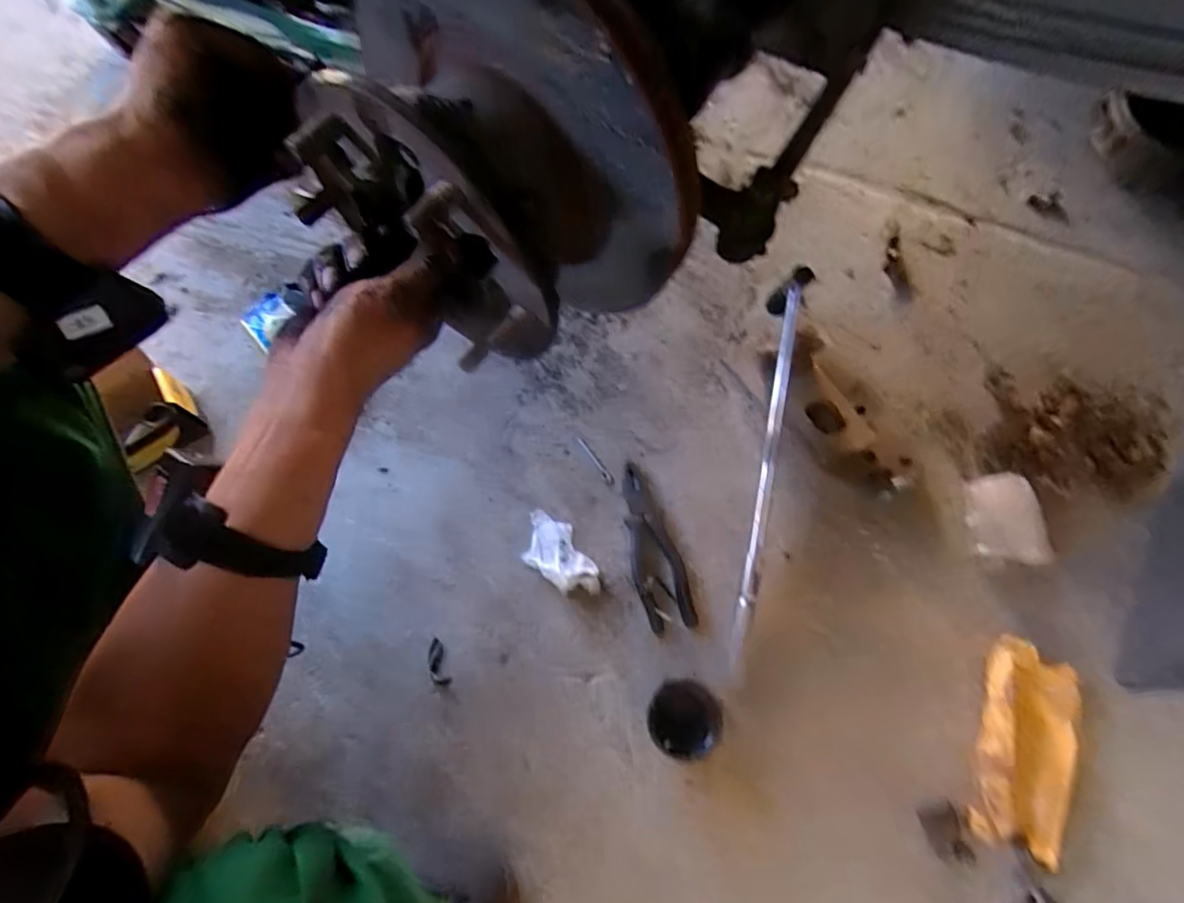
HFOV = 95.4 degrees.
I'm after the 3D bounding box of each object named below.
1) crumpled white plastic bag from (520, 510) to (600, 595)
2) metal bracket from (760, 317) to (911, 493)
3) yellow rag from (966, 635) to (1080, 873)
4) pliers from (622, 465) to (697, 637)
[{"bbox_3d":[-0.042,0.114,0.598,0.062,0.033,0.110,-27,68,-10],"label":"crumpled white plastic bag"},{"bbox_3d":[0.301,-0.054,0.658,0.107,0.039,0.233,-27,81,-10],"label":"metal bracket"},{"bbox_3d":[0.411,0.275,0.515,0.080,0.041,0.189,22,69,11],"label":"yellow rag"},{"bbox_3d":[0.070,0.104,0.606,0.059,0.021,0.188,-9,67,-2],"label":"pliers"}]

